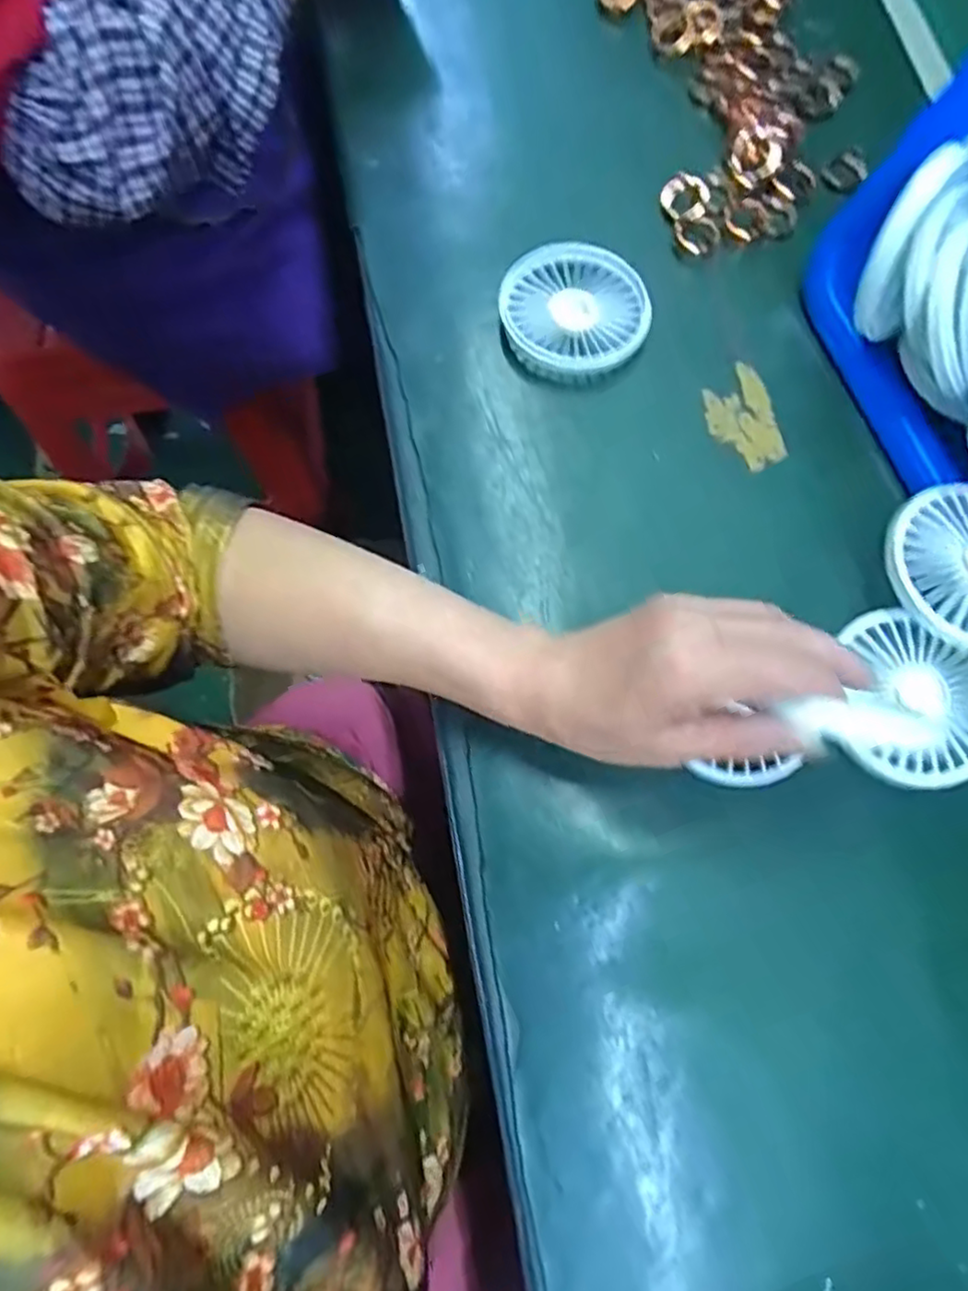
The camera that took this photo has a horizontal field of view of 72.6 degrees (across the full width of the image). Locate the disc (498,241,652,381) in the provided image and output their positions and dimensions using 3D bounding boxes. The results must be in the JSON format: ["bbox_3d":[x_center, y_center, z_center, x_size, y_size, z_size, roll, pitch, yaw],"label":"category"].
[{"bbox_3d":[0.056,-0.207,0.410,0.087,0.018,0.090,0,75,-2],"label":"disc"}]

